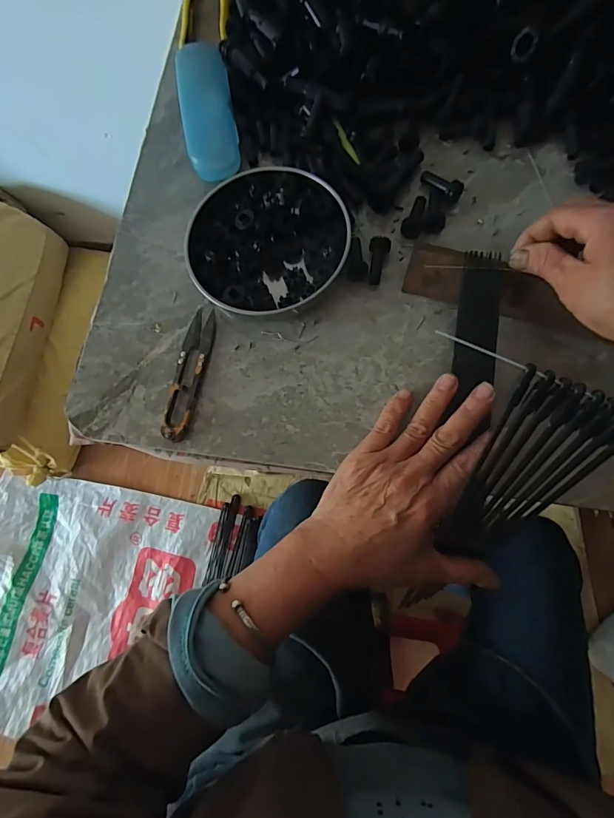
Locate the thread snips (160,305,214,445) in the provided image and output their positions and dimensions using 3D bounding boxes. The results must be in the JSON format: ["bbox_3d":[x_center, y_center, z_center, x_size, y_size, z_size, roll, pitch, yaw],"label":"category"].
[{"bbox_3d":[-0.102,-0.031,0.349,0.024,0.017,0.115,10,77,9],"label":"thread snips"}]

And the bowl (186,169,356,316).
[{"bbox_3d":[-0.035,-0.143,0.359,0.135,0.025,0.131,-2,76,6],"label":"bowl"}]

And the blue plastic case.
[{"bbox_3d":[-0.096,-0.290,0.396,0.046,0.021,0.148,-12,81,5],"label":"blue plastic case"}]

